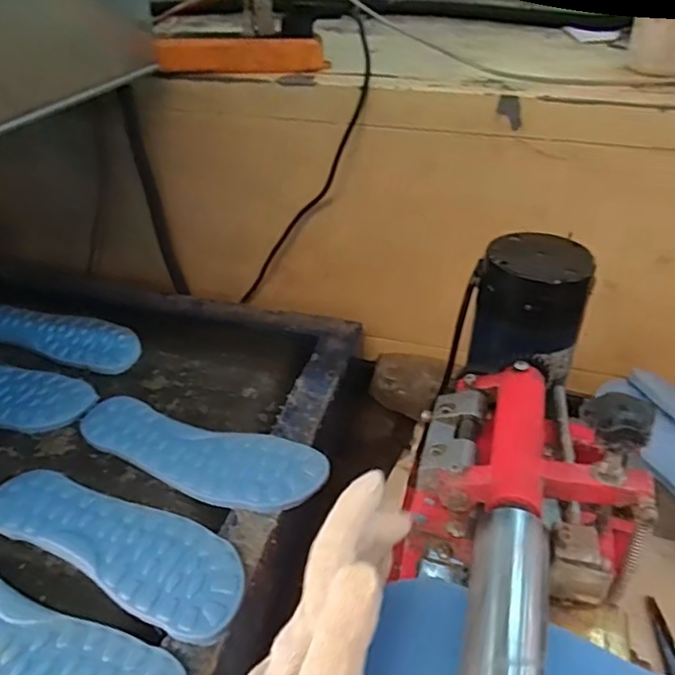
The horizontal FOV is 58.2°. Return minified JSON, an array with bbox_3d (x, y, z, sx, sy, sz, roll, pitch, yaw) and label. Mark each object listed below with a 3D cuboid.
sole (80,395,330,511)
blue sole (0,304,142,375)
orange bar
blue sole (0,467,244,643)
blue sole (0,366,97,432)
[{"bbox_3d":[-0.135,0.107,0.571,0.252,0.015,0.080,13,39,18],"label":"sole"},{"bbox_3d":[-0.348,-0.006,0.738,0.237,0.021,0.082,11,39,15],"label":"blue sole"},{"bbox_3d":[-0.102,-0.304,0.653,0.173,0.036,0.028,-2,37,-2],"label":"orange bar"},{"bbox_3d":[-0.182,0.158,0.491,0.251,0.011,0.080,17,41,23],"label":"blue sole"},{"bbox_3d":[-0.380,0.050,0.657,0.253,0.010,0.080,12,39,17],"label":"blue sole"}]

